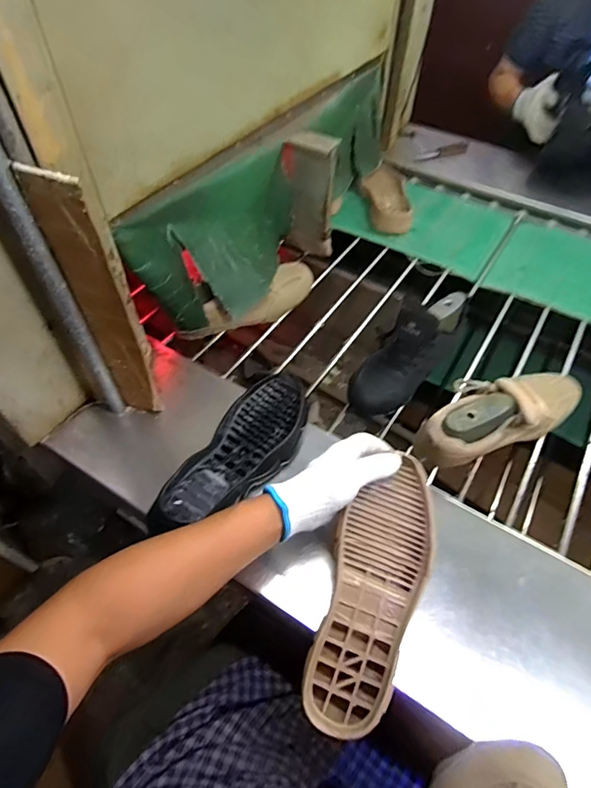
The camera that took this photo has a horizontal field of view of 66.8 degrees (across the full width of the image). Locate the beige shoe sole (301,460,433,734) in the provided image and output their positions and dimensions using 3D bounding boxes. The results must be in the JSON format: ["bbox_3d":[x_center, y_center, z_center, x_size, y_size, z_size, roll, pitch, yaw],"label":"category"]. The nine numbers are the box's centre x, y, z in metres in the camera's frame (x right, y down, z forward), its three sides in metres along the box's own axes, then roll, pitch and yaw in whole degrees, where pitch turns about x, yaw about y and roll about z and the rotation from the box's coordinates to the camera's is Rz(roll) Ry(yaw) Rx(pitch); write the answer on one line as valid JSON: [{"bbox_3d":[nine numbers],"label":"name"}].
[{"bbox_3d":[0.085,0.210,0.490,0.099,0.023,0.275,18,71,11],"label":"beige shoe sole"}]

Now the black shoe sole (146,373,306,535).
[{"bbox_3d":[-0.069,0.078,0.605,0.108,0.040,0.273,26,58,16],"label":"black shoe sole"}]

